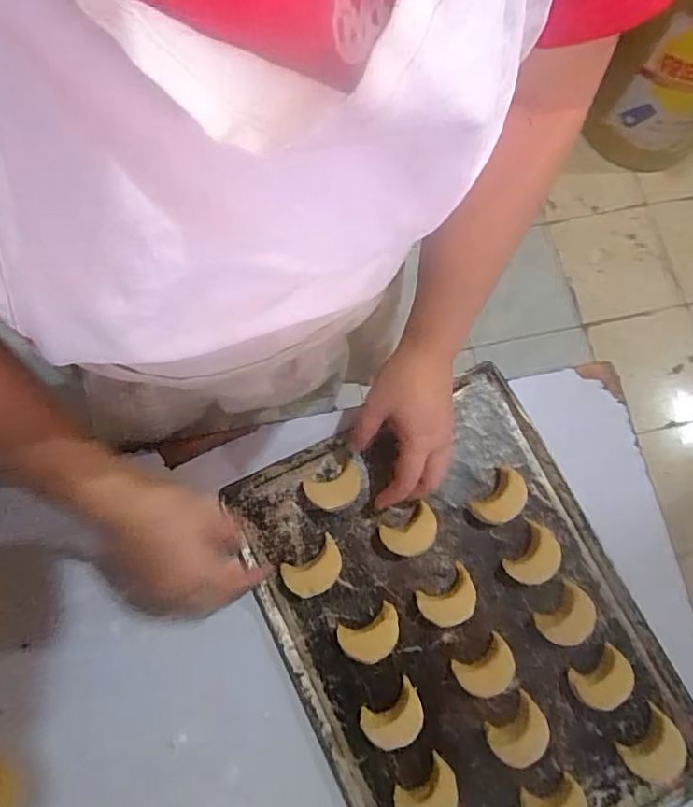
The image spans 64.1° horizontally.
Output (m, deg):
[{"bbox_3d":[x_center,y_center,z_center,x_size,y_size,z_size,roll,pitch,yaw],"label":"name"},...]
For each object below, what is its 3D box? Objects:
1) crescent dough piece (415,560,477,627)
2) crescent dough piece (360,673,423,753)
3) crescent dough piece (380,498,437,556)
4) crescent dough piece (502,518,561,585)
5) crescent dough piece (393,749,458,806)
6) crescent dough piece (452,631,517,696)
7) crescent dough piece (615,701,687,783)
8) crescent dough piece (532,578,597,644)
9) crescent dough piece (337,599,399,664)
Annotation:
[{"bbox_3d":[0.102,0.194,0.549,0.059,0.025,0.045,-30,79,-10],"label":"crescent dough piece"},{"bbox_3d":[0.045,0.293,0.517,0.058,0.025,0.044,-27,79,-10],"label":"crescent dough piece"},{"bbox_3d":[0.064,0.130,0.556,0.057,0.025,0.041,-27,79,-10],"label":"crescent dough piece"},{"bbox_3d":[0.188,0.154,0.557,0.044,0.029,0.057,40,77,7],"label":"crescent dough piece"},{"bbox_3d":[0.074,0.360,0.505,0.059,0.024,0.044,-31,80,-10],"label":"crescent dough piece"},{"bbox_3d":[0.135,0.256,0.535,0.057,0.023,0.042,-29,79,-10],"label":"crescent dough piece"},{"bbox_3d":[0.290,0.325,0.519,0.058,0.026,0.044,-41,81,-12],"label":"crescent dough piece"},{"bbox_3d":[0.217,0.212,0.549,0.055,0.030,0.043,-40,81,-12],"label":"crescent dough piece"},{"bbox_3d":[0.024,0.223,0.531,0.058,0.025,0.042,-24,78,-9],"label":"crescent dough piece"}]

